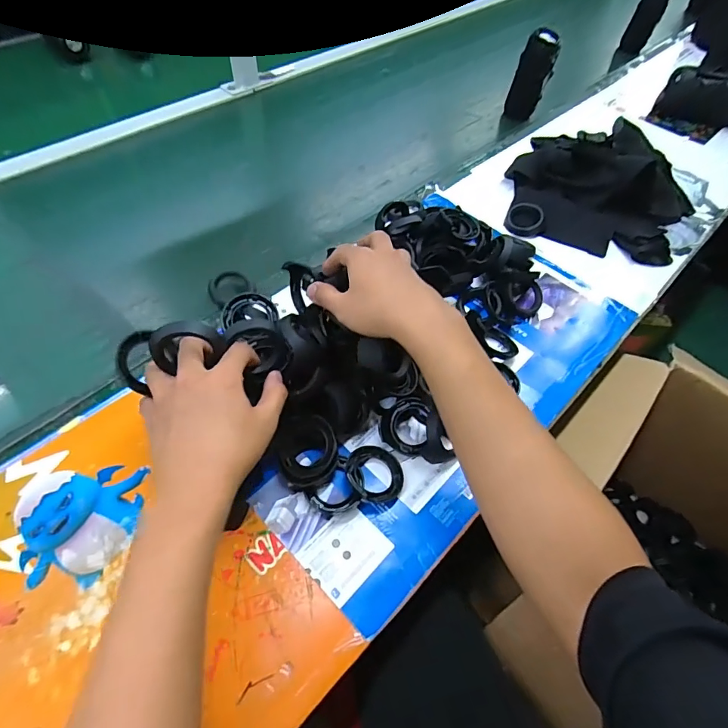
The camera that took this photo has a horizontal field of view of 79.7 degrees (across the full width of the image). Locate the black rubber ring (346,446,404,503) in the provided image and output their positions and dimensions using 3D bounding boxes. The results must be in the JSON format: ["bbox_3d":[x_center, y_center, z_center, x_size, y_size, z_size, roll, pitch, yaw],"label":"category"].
[{"bbox_3d":[0.011,0.115,0.457,0.055,0.014,0.060,8,58,-14],"label":"black rubber ring"}]

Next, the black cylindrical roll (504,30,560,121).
[{"bbox_3d":[0.346,-0.592,0.901,0.068,0.147,0.051,7,56,1],"label":"black cylindrical roll"}]

